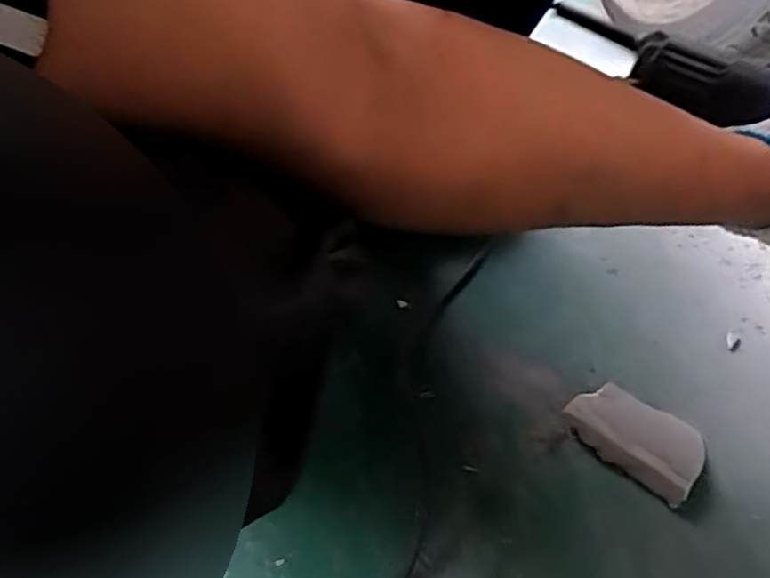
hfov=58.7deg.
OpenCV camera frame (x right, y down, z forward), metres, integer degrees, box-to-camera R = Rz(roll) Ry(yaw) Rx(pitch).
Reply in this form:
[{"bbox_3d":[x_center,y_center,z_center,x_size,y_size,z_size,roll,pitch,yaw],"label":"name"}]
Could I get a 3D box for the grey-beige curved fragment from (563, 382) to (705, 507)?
[{"bbox_3d":[0.192,0.112,0.525,0.099,0.010,0.061,33,58,27],"label":"grey-beige curved fragment"}]

